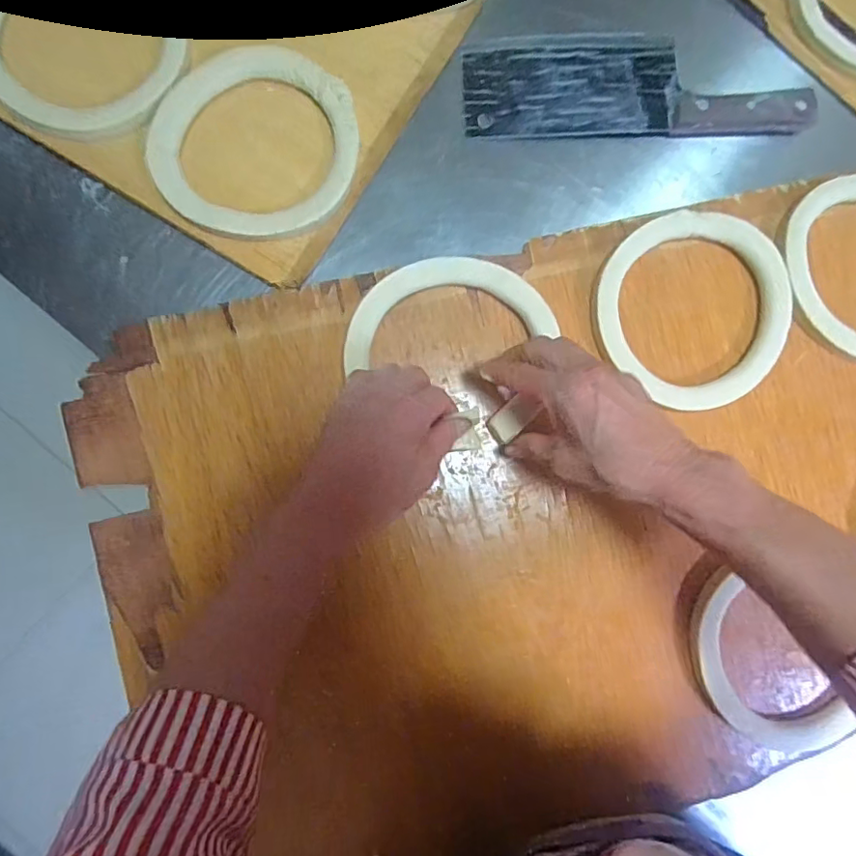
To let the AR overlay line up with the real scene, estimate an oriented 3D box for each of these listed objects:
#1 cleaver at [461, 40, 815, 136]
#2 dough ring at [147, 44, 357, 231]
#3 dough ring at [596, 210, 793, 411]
[{"bbox_3d":[0.167,-0.276,0.443,0.272,0.018,0.079,0,87,-4],"label":"cleaver"},{"bbox_3d":[-0.130,-0.218,0.416,0.148,0.014,0.140,0,87,-4],"label":"dough ring"},{"bbox_3d":[0.209,-0.093,0.428,0.154,0.023,0.150,0,87,-4],"label":"dough ring"}]

